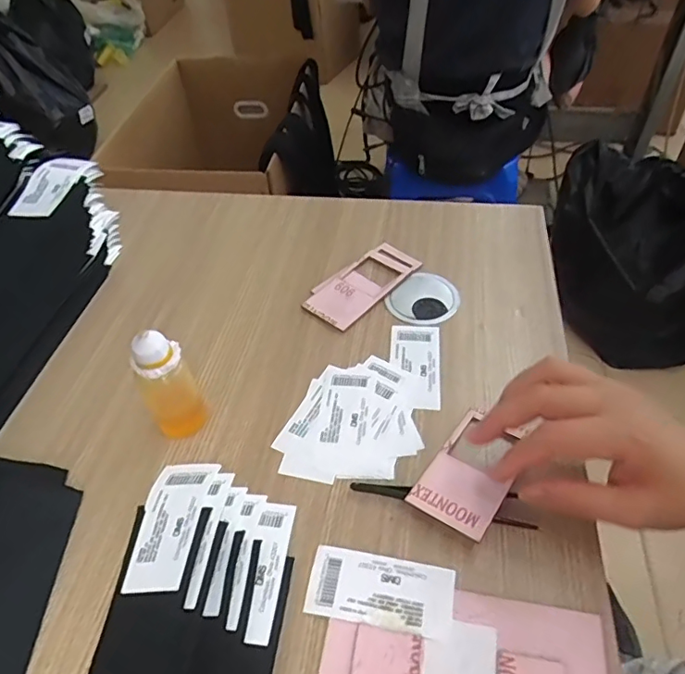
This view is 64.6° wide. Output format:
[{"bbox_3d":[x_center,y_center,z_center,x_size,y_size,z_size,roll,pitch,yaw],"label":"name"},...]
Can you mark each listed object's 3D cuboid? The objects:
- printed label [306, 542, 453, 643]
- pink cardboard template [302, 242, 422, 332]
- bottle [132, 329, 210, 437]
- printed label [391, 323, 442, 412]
[{"bbox_3d":[0.022,0.147,0.316,0.083,0.004,0.039,7,48,12],"label":"printed label"},{"bbox_3d":[0.017,-0.052,0.501,0.058,0.006,0.115,29,56,29],"label":"pink cardboard template"},{"bbox_3d":[-0.122,0.029,0.377,0.035,0.095,0.039,-23,49,-16],"label":"bottle"},{"bbox_3d":[0.058,0.022,0.435,0.039,0.004,0.083,2,47,7],"label":"printed label"}]

